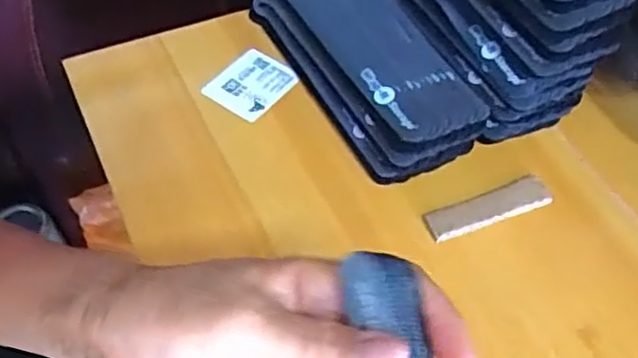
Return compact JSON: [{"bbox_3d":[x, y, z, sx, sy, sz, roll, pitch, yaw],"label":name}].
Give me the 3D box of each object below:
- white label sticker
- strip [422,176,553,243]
[{"bbox_3d":[-0.049,-0.069,0.493,0.051,0.007,0.058,33,60,17],"label":"white label sticker"},{"bbox_3d":[0.109,0.020,0.432,0.090,0.009,0.023,-19,59,-16],"label":"strip"}]

